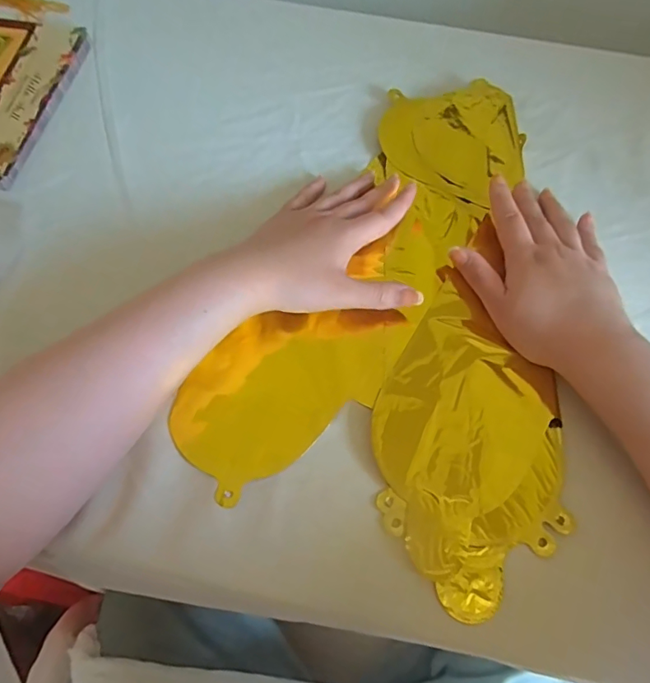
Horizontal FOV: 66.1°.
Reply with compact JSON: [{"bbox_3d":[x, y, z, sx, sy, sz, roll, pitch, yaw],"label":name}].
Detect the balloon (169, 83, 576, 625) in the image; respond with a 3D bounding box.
[{"bbox_3d":[0.082,-0.042,0.393,0.250,0.024,0.401,22,66,9],"label":"balloon"}]

